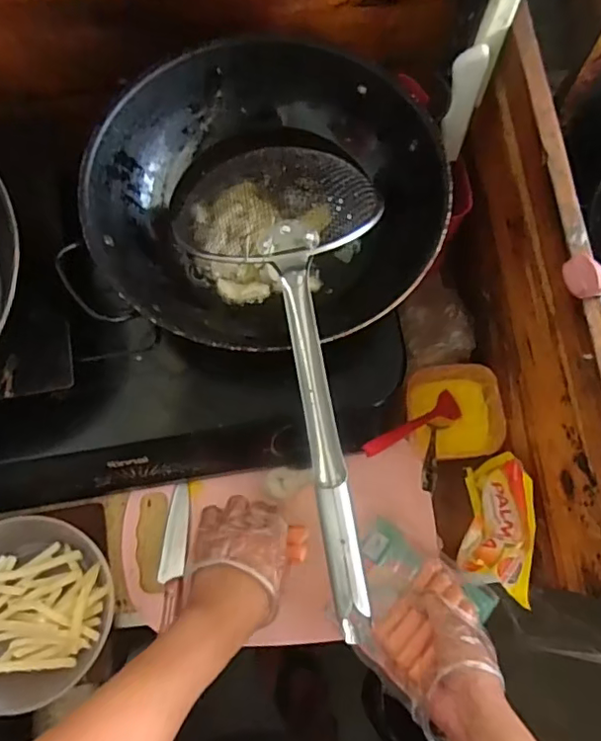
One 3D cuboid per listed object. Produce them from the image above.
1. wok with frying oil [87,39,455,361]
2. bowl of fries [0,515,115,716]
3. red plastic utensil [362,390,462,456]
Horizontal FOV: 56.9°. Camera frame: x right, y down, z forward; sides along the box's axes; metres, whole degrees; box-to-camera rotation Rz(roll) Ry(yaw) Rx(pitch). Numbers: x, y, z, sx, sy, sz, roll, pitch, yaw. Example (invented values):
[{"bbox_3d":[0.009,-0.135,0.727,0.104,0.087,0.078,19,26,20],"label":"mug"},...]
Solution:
[{"bbox_3d":[-0.033,-0.160,0.509,0.285,0.084,0.304,0,75,1],"label":"wok with frying oil"},{"bbox_3d":[-0.274,0.236,0.551,0.172,0.049,0.156,39,79,10],"label":"bowl of fries"},{"bbox_3d":[0.118,0.056,0.574,0.170,0.015,0.031,-18,71,-44],"label":"red plastic utensil"}]

